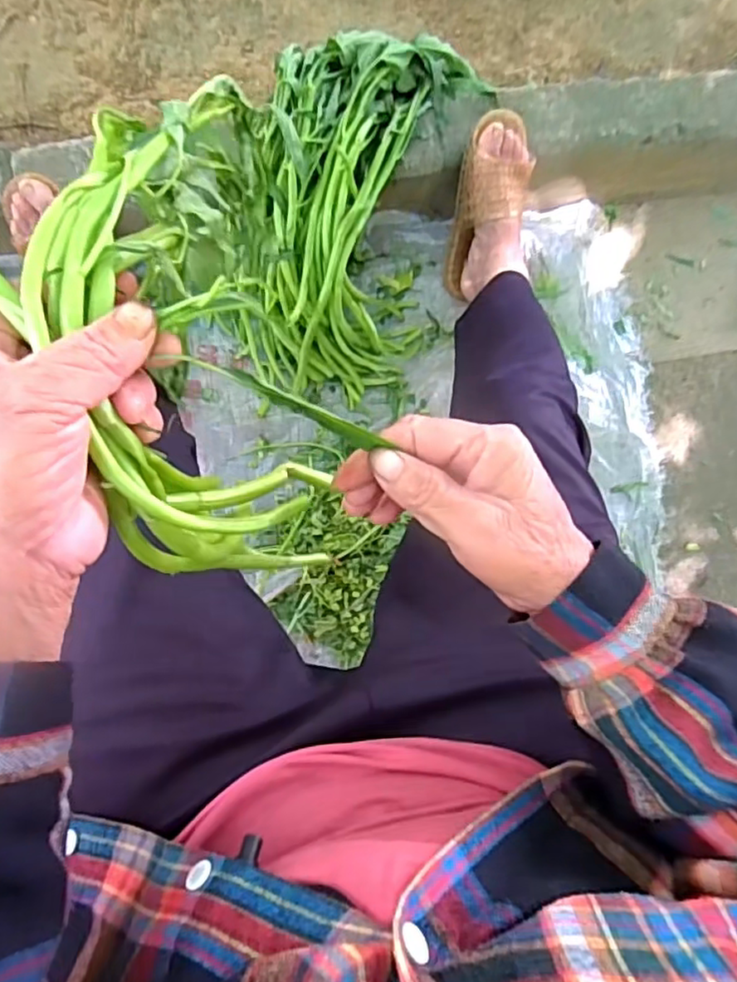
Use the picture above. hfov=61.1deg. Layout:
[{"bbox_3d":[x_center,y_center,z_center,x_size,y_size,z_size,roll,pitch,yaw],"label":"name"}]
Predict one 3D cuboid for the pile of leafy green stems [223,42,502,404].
[{"bbox_3d":[-0.018,-0.349,0.768,0.224,0.175,0.401,12,81,-2],"label":"pile of leafy green stems"}]

